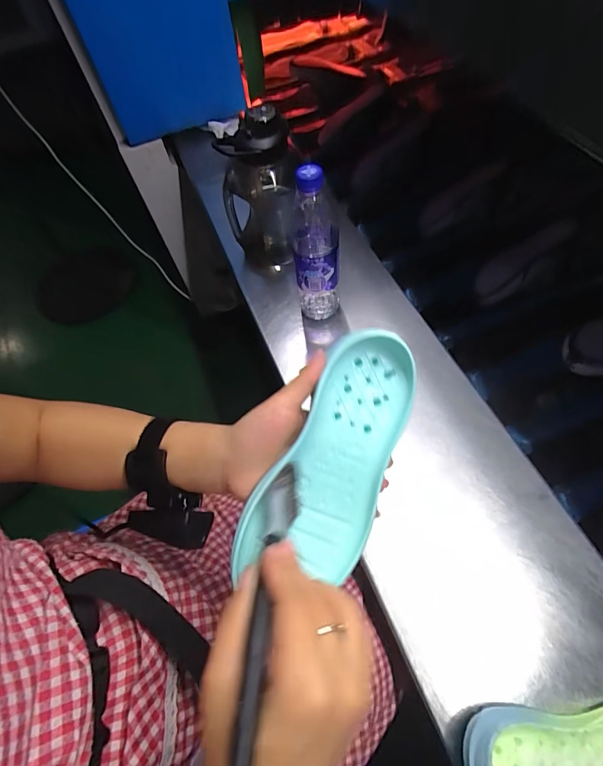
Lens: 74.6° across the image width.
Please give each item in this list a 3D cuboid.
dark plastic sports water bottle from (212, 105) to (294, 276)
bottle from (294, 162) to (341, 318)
[{"bbox_3d":[-0.066,-0.286,0.636,0.109,0.247,0.116,-8,61,0],"label":"dark plastic sports water bottle"},{"bbox_3d":[0.022,-0.179,0.541,0.063,0.237,0.061,-4,61,2],"label":"bottle"}]

